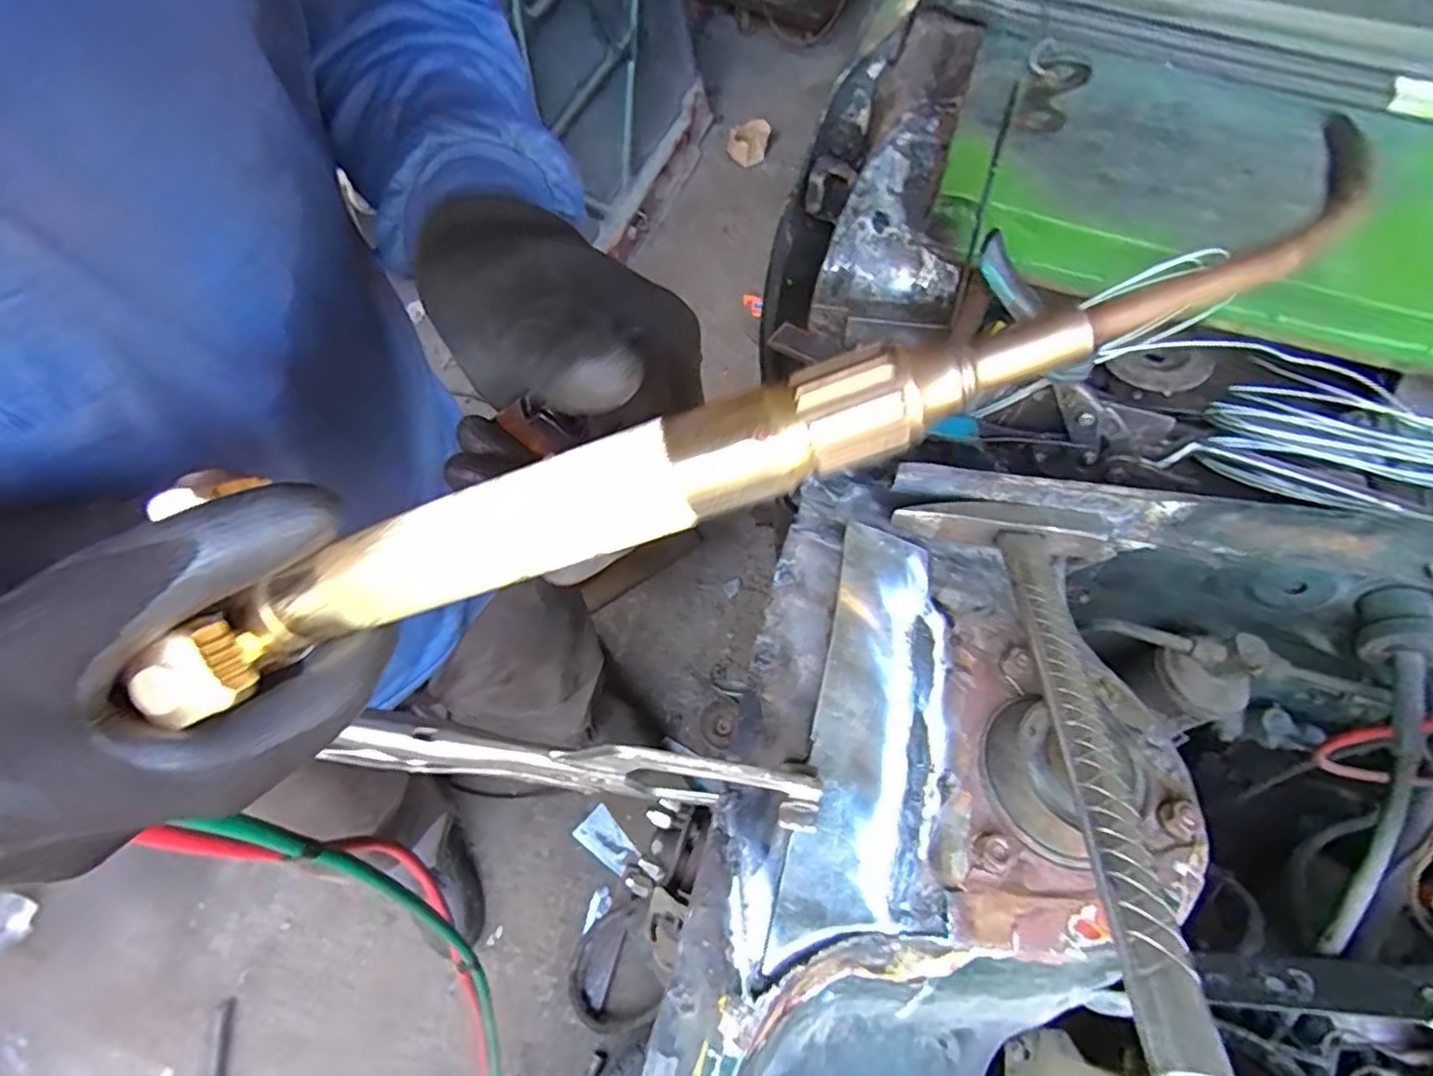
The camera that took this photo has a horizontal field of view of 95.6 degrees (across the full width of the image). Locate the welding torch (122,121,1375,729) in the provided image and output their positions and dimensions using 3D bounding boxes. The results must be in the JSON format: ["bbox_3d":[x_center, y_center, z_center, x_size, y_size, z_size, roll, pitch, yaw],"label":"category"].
[{"bbox_3d":[-0.002,-0.018,0.154,0.283,0.038,0.038,-19,61,9],"label":"welding torch"}]

